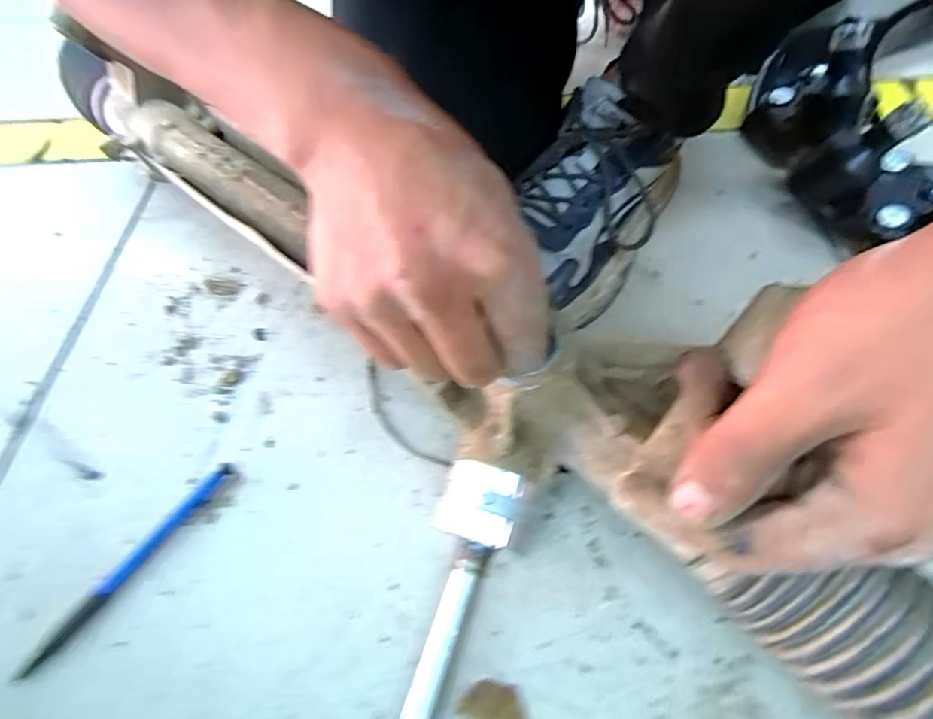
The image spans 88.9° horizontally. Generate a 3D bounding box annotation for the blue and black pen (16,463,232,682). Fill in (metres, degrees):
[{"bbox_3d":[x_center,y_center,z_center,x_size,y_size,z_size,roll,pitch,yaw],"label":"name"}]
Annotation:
[{"bbox_3d":[-0.190,0.115,0.273,0.011,0.006,0.132,30,64,20],"label":"blue and black pen"}]

